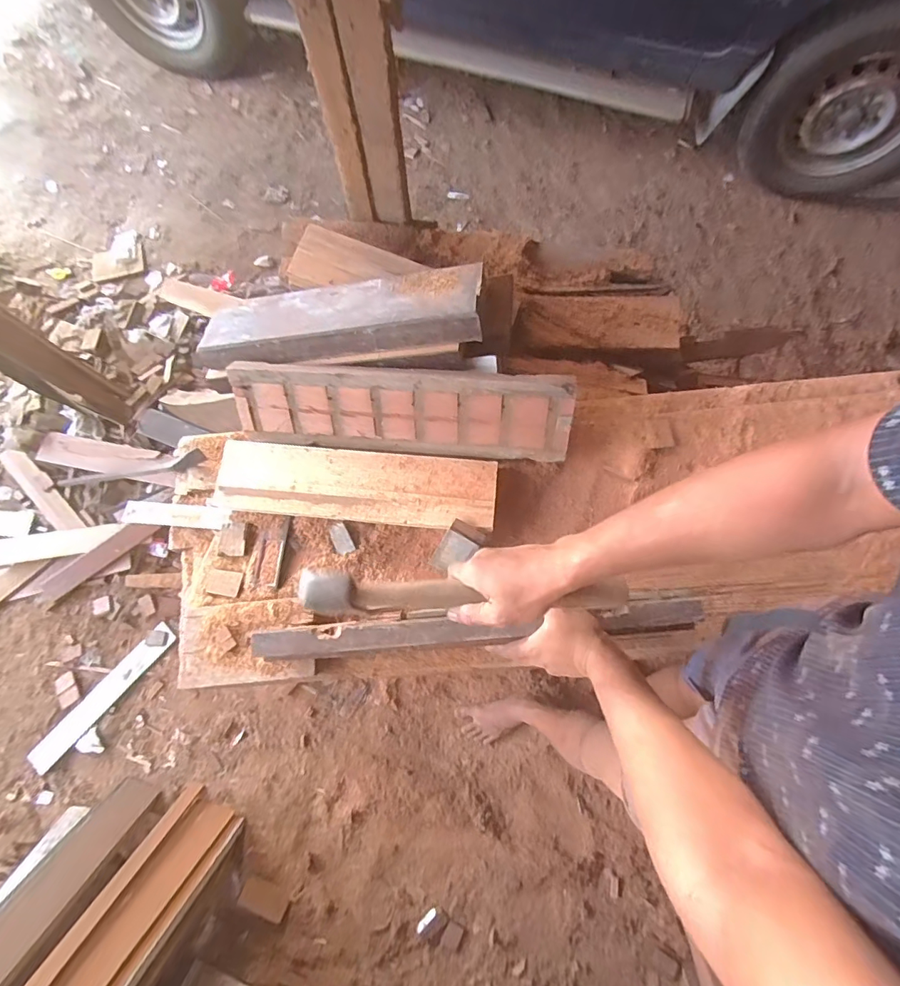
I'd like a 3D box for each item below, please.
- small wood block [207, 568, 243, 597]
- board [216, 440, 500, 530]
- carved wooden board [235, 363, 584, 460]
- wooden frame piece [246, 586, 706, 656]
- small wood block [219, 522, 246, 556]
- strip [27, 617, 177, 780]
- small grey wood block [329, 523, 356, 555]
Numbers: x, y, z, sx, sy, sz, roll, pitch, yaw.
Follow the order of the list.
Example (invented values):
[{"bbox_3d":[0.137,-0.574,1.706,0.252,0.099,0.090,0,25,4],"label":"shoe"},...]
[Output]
[{"bbox_3d":[-0.359,0.143,0.747,0.055,0.007,0.039,8,77,3],"label":"small wood block"},{"bbox_3d":[-0.149,-0.015,0.744,0.443,0.044,0.115,7,73,1],"label":"board"},{"bbox_3d":[-0.082,-0.129,0.733,0.525,0.136,0.023,6,37,7],"label":"carved wooden board"},{"bbox_3d":[0.031,0.171,0.593,0.554,0.035,0.047,-5,73,1],"label":"wooden frame piece"},{"bbox_3d":[-0.351,0.074,0.756,0.044,0.014,0.051,3,76,2],"label":"small wood block"},{"bbox_3d":[-0.928,0.539,1.257,0.071,0.008,0.437,39,76,10],"label":"strip"},{"bbox_3d":[-0.172,0.072,0.745,0.031,0.007,0.050,-26,83,14],"label":"small grey wood block"}]

